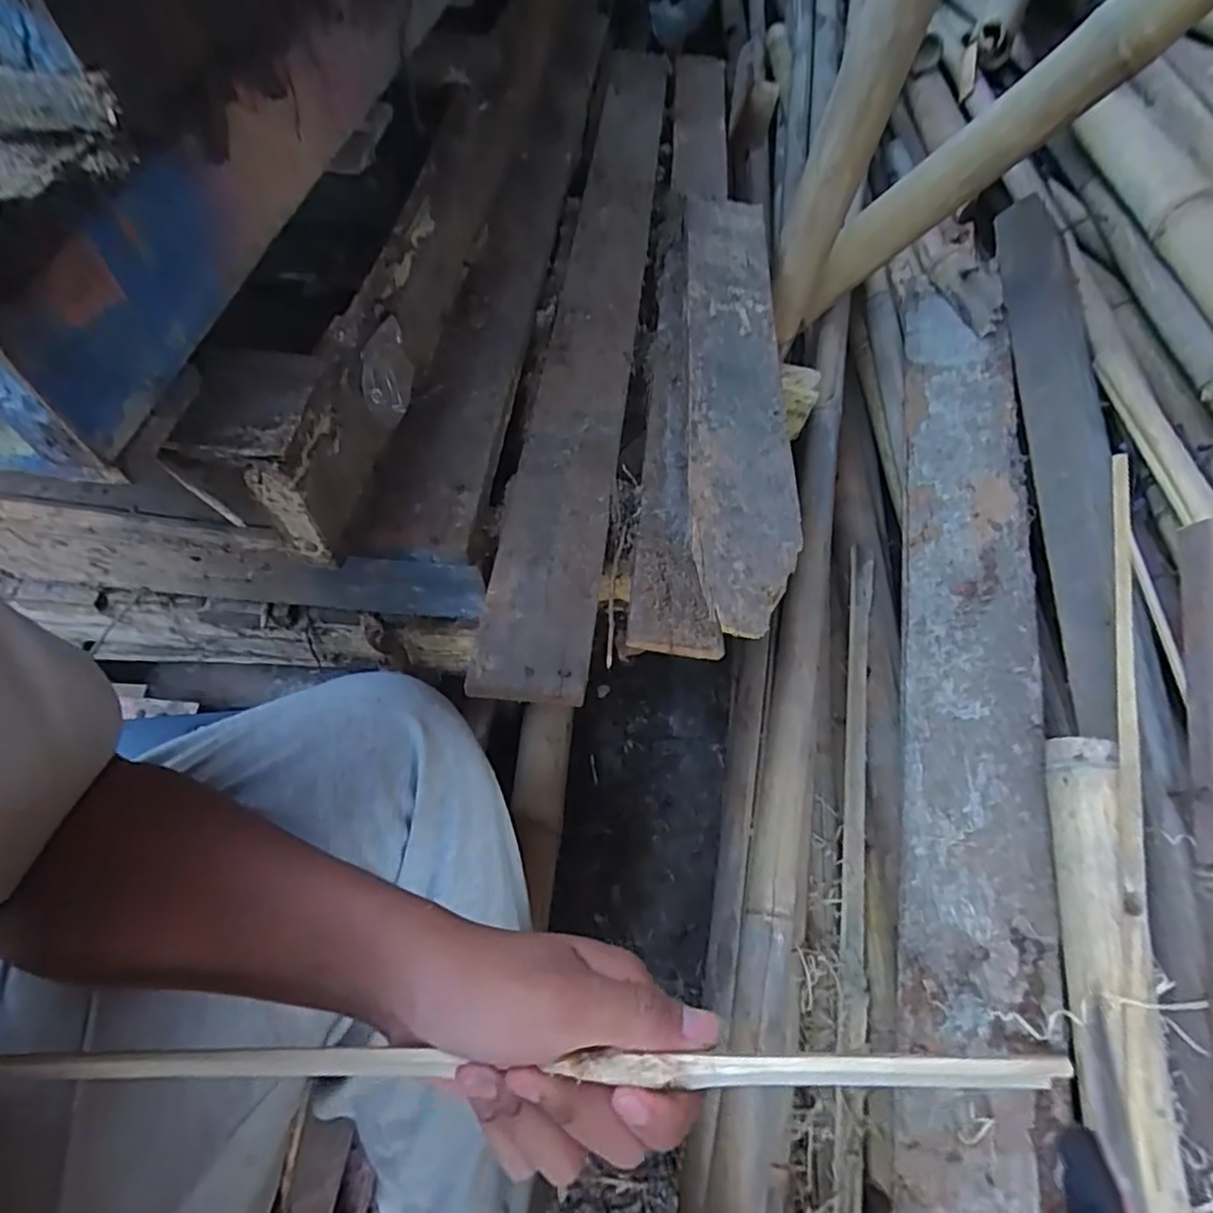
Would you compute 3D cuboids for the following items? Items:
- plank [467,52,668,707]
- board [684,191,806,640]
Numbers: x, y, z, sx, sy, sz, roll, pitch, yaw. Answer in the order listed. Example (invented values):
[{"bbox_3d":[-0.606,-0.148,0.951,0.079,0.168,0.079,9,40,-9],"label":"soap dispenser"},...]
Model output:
[{"bbox_3d":[-0.001,-0.341,0.662,0.085,0.025,0.928,6,59,2],"label":"plank"},{"bbox_3d":[0.115,-0.214,0.584,0.083,0.015,0.540,4,58,1],"label":"board"}]

